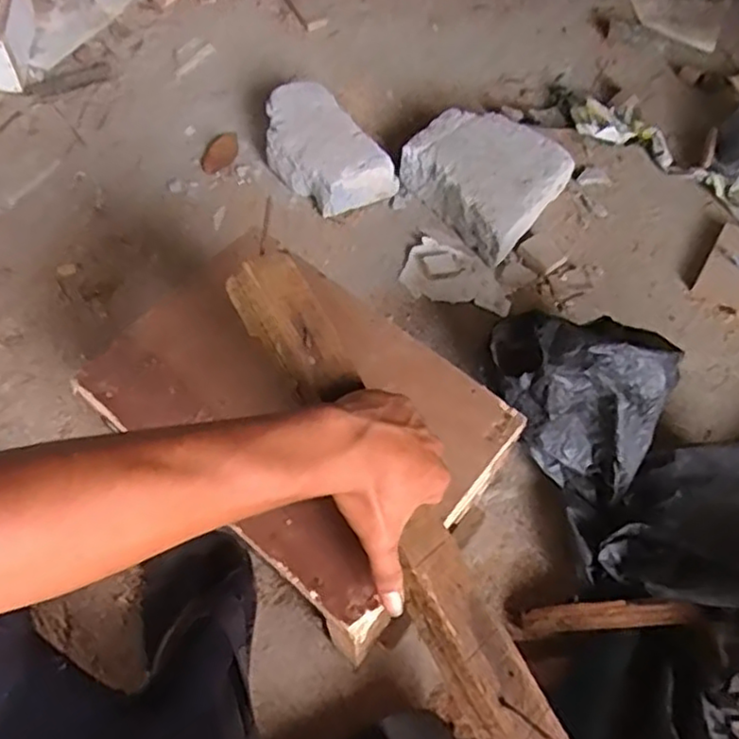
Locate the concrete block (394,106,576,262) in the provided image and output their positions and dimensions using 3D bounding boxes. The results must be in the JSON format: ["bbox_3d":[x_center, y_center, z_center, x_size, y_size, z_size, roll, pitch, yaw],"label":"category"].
[{"bbox_3d":[0.166,-0.268,0.949,0.180,0.070,0.214,-35,68,-18],"label":"concrete block"}]

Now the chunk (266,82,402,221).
[{"bbox_3d":[-0.068,-0.304,0.962,0.115,0.074,0.212,-35,69,-18],"label":"chunk"}]

